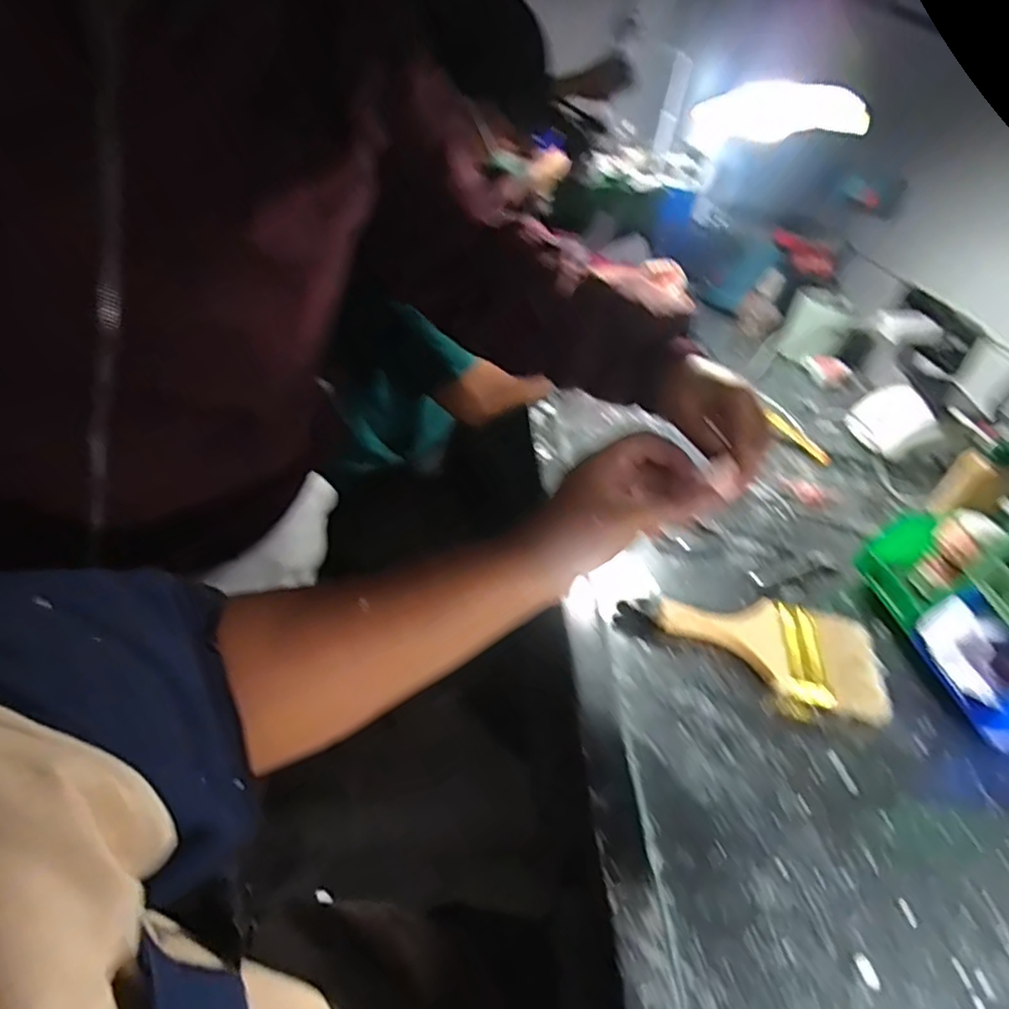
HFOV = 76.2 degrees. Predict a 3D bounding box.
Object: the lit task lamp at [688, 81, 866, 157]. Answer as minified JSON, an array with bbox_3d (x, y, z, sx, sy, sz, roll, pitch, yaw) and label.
[{"bbox_3d":[0.301,-0.420,0.706,0.180,0.072,0.057,17,37,7],"label":"lit task lamp"}]

